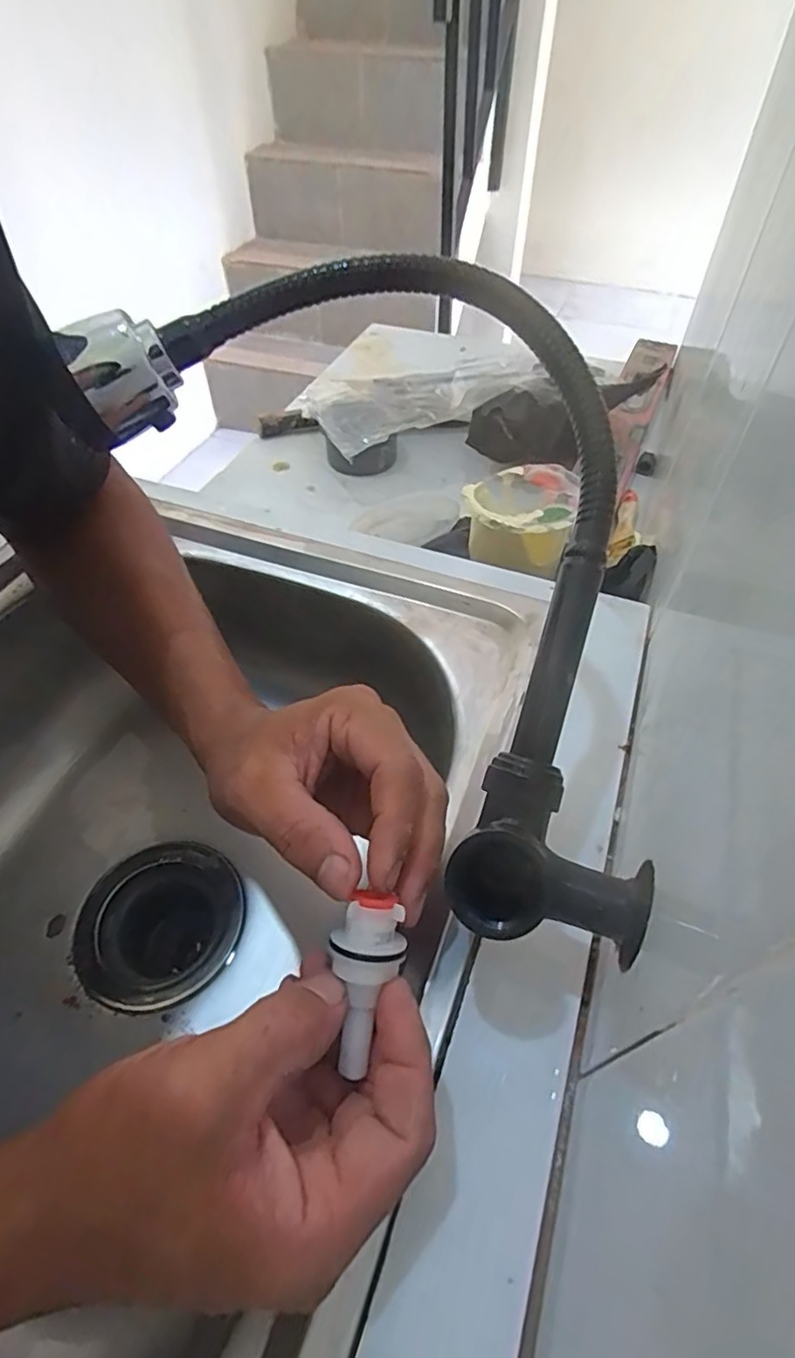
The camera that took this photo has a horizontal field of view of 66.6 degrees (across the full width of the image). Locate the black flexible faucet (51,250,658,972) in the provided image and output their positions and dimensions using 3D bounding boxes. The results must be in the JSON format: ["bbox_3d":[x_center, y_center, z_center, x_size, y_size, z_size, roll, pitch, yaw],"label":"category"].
[{"bbox_3d":[0.014,-0.053,0.261,0.177,0.157,0.316,-32,57,-23],"label":"black flexible faucet"}]

